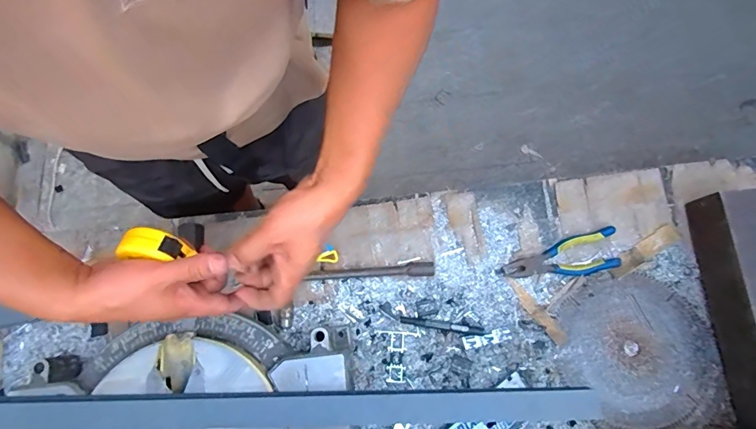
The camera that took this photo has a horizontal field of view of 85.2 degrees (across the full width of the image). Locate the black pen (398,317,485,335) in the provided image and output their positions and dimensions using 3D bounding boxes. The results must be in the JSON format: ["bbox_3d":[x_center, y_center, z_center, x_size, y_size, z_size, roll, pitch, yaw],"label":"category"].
[{"bbox_3d":[0.102,0.175,0.651,0.133,0.008,0.013,8,75,3],"label":"black pen"}]

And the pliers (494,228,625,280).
[{"bbox_3d":[0.300,0.077,0.678,0.194,0.015,0.065,-15,75,-3],"label":"pliers"}]

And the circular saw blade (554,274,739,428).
[{"bbox_3d":[0.418,0.236,0.659,0.242,0.008,0.265,0,78,0],"label":"circular saw blade"}]

